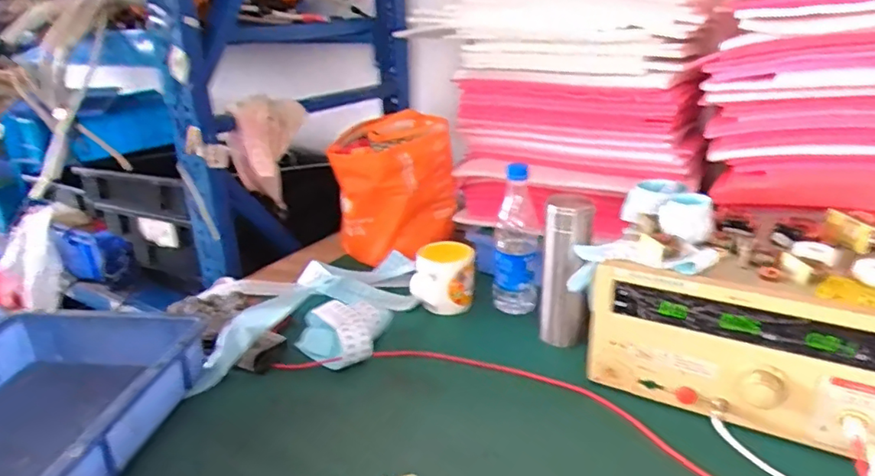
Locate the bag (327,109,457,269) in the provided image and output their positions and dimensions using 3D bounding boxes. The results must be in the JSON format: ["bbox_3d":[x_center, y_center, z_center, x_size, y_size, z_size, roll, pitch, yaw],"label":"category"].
[{"bbox_3d":[-0.071,-0.092,1.067,0.188,0.223,0.232,10,25,26],"label":"bag"}]

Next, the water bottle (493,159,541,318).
[{"bbox_3d":[0.120,0.005,0.860,0.065,0.228,0.062,3,23,12],"label":"water bottle"}]

